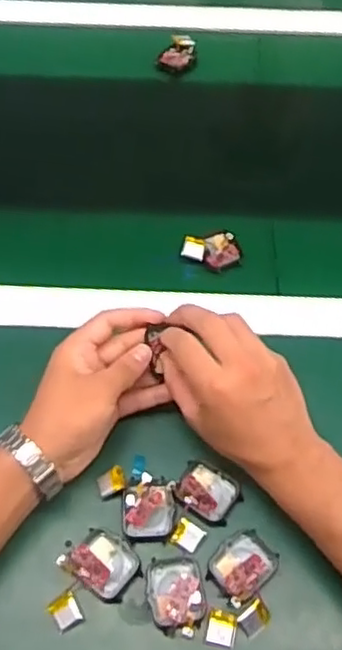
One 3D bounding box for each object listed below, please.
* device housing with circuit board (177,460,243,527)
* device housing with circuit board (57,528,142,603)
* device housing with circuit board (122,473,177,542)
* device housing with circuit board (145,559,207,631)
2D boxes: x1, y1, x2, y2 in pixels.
[{"bbox_3d":[0.028,0.122,0.494,0.047,0.017,0.040,33,63,18],"label":"device housing with circuit board"},{"bbox_3d":[-0.048,0.168,0.470,0.050,0.013,0.040,31,62,17],"label":"device housing with circuit board"},{"bbox_3d":[-0.016,0.136,0.492,0.039,0.010,0.045,-2,58,-2],"label":"device housing with circuit board"},{"bbox_3d":[0.004,0.186,0.462,0.037,0.011,0.046,-7,59,-6],"label":"device housing with circuit board"}]

